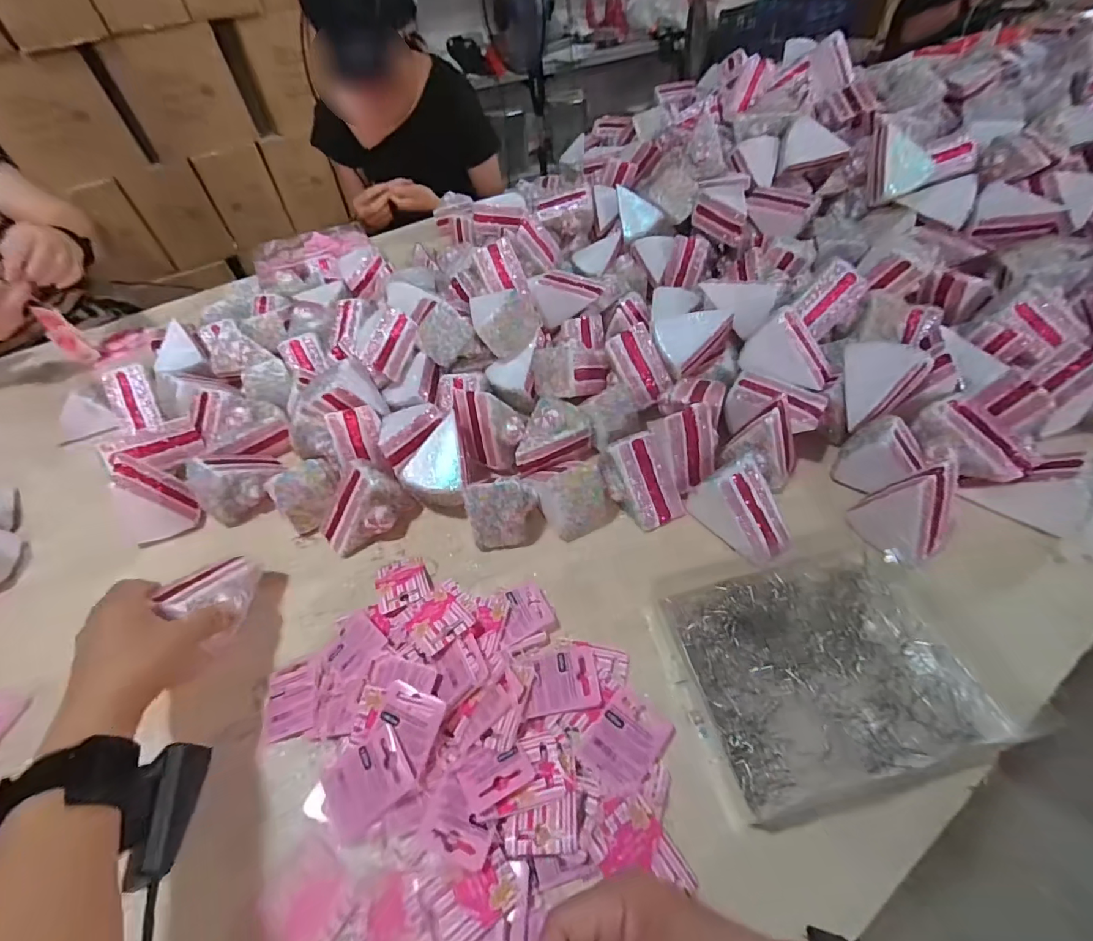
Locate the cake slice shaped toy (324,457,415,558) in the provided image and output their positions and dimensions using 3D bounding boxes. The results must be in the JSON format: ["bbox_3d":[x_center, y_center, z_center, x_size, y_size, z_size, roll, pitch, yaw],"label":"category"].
[{"bbox_3d":[-0.187,0.033,0.488,0.090,0.059,0.064,-32,52,-22],"label":"cake slice shaped toy"}]

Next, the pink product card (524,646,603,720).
[{"bbox_3d":[0.012,0.162,0.374,0.055,0.005,0.047,-8,47,-1],"label":"pink product card"}]

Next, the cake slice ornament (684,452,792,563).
[{"bbox_3d":[0.187,0.031,0.446,0.065,0.060,0.088,-31,52,-21],"label":"cake slice ornament"}]

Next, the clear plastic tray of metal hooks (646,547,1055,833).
[{"bbox_3d":[0.220,0.148,0.385,0.236,0.023,0.177,-13,47,-6],"label":"clear plastic tray of metal hooks"}]

